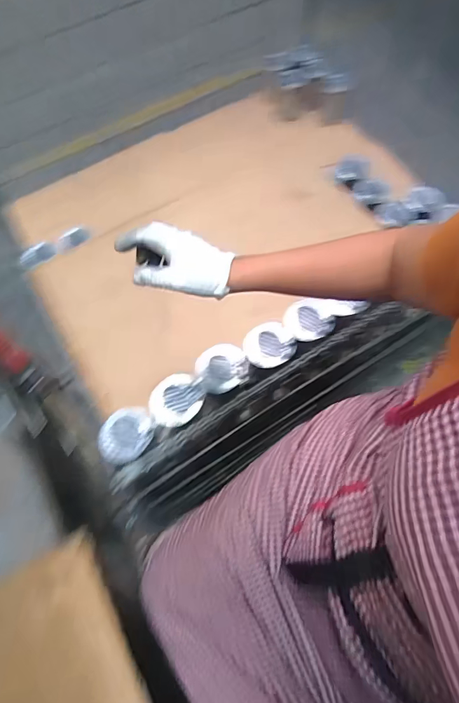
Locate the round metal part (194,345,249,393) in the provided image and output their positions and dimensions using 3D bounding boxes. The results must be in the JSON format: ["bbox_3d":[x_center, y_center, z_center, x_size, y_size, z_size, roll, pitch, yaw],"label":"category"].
[{"bbox_3d":[-0.014,0.030,0.737,0.092,0.022,0.085,0,66,1],"label":"round metal part"}]

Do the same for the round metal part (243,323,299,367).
[{"bbox_3d":[0.075,-0.013,0.757,0.089,0.030,0.090,0,66,1],"label":"round metal part"}]

